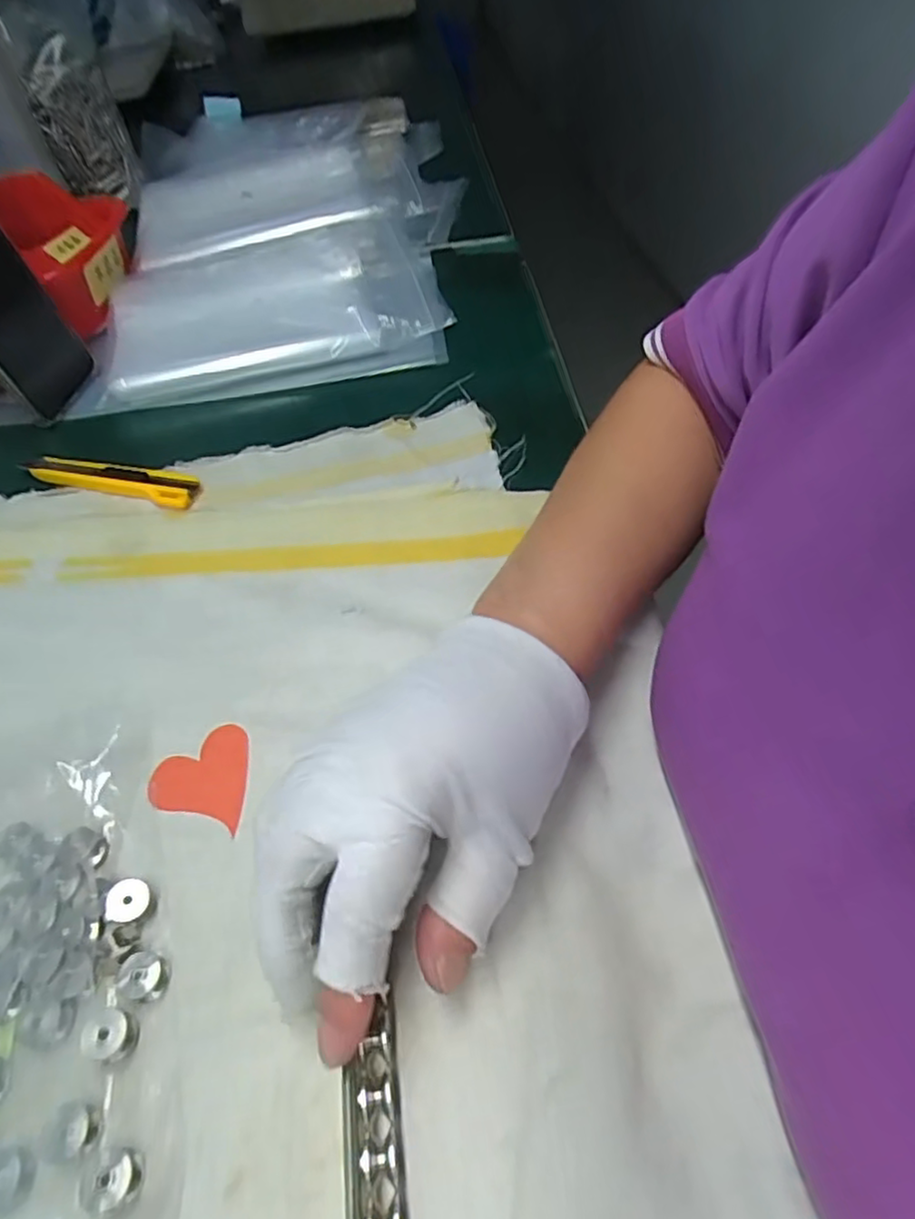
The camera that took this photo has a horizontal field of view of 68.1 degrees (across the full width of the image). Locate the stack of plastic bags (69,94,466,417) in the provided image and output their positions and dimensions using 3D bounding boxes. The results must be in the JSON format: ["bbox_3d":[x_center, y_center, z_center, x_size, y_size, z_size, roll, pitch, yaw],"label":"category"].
[{"bbox_3d":[-0.168,-0.386,0.645,0.332,0.044,0.574,-9,49,-2],"label":"stack of plastic bags"}]

